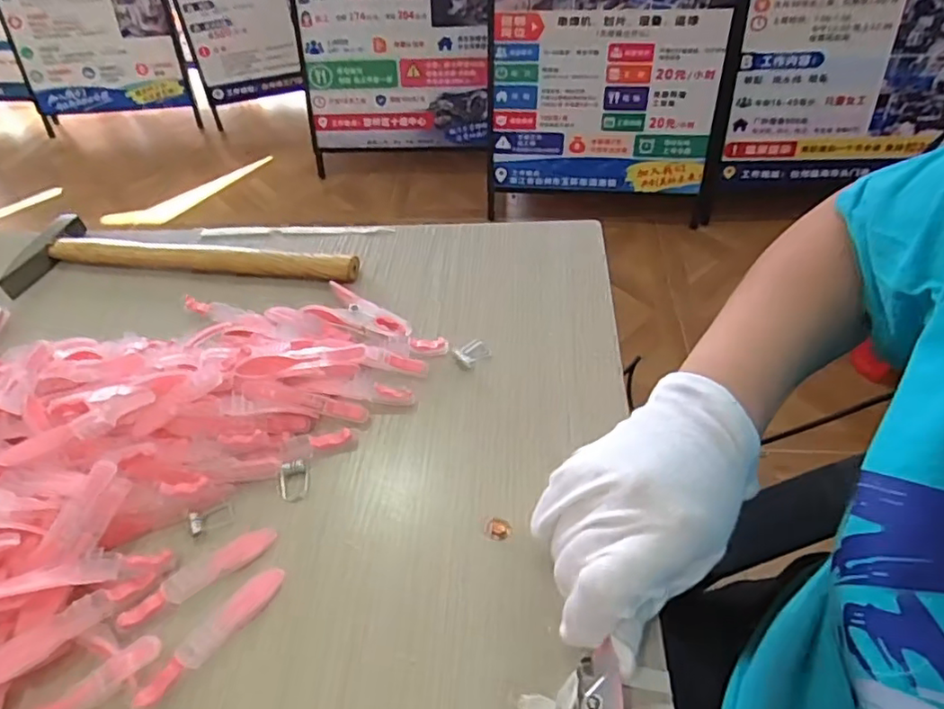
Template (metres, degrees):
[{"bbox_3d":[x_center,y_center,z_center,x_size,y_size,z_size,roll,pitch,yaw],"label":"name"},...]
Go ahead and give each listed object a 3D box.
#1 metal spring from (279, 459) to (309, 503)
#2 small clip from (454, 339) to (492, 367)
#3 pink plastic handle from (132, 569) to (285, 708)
[{"bbox_3d":[-0.098,0.069,0.327,0.016,0.005,0.024,-8,48,-4],"label":"metal spring"},{"bbox_3d":[0.001,-0.001,0.377,0.022,0.006,0.013,-32,53,-23],"label":"small clip"},{"bbox_3d":[-0.120,0.128,0.275,0.016,0.008,0.075,32,57,29],"label":"pink plastic handle"}]

